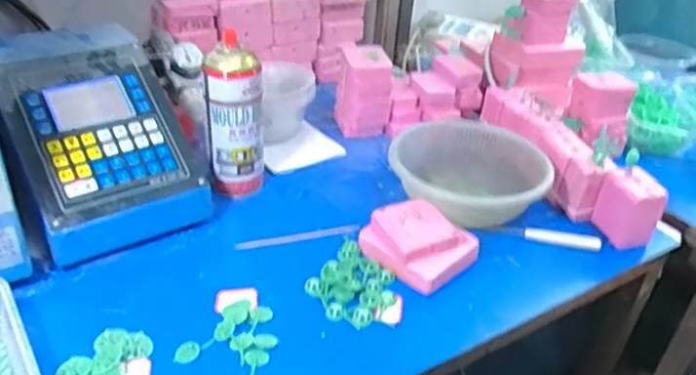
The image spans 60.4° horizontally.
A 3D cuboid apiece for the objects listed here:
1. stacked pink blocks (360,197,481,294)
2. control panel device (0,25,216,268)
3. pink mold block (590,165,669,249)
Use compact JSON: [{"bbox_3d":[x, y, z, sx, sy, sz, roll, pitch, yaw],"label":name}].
[{"bbox_3d":[0.071,0.055,0.620,0.084,0.047,0.094,-25,43,-37],"label":"stacked pink blocks"},{"bbox_3d":[-0.267,-0.053,0.637,0.169,0.147,0.194,-18,39,-30],"label":"control panel device"},{"bbox_3d":[0.313,0.022,0.667,0.048,0.068,0.055,-2,33,-9],"label":"pink mold block"}]

